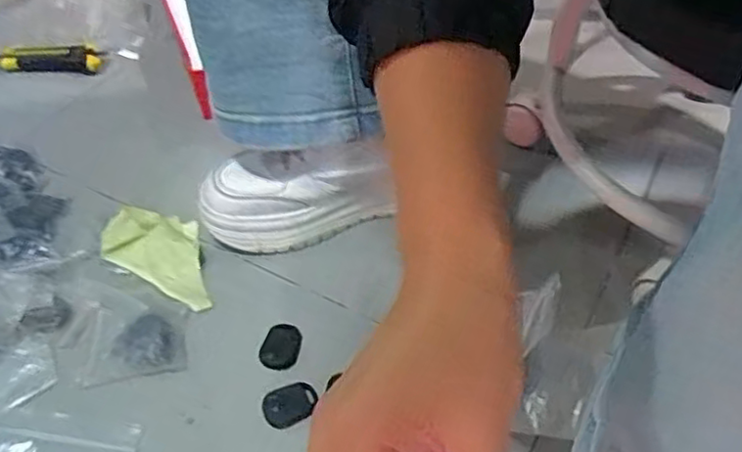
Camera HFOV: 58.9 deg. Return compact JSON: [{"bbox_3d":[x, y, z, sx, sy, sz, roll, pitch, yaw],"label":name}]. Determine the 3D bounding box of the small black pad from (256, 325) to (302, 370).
[{"bbox_3d":[-0.071,0.094,0.514,0.029,0.004,0.039,5,48,9],"label":"small black pad"}]

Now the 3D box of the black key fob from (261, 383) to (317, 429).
[{"bbox_3d":[-0.060,0.131,0.482,0.040,0.005,0.030,-22,50,-15],"label":"black key fob"}]

